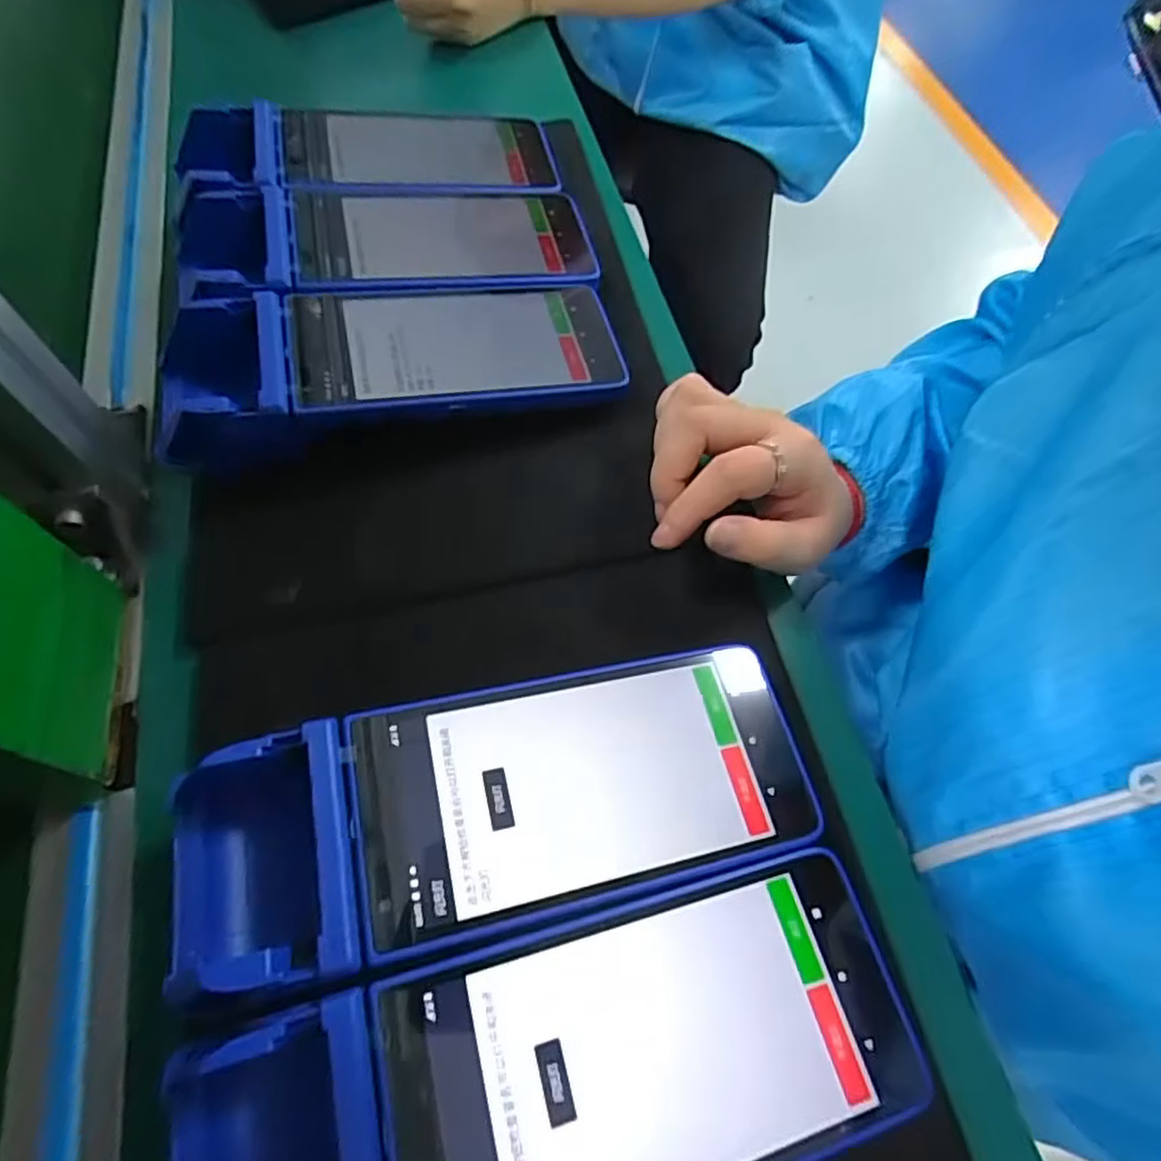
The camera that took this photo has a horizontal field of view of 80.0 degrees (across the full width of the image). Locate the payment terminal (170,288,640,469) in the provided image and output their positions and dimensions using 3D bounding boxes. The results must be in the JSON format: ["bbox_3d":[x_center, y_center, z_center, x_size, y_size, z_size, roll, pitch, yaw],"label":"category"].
[{"bbox_3d":[-0.091,-0.110,0.346,0.224,0.047,0.096,-14,63,-8],"label":"payment terminal"}]

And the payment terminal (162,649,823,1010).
[{"bbox_3d":[-0.030,0.081,0.249,0.222,0.054,0.081,-12,63,-7],"label":"payment terminal"}]

